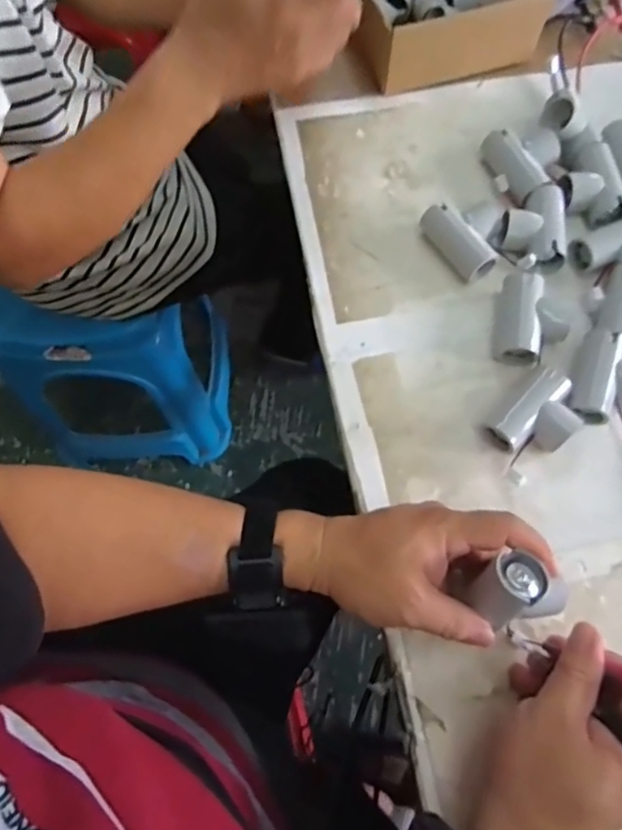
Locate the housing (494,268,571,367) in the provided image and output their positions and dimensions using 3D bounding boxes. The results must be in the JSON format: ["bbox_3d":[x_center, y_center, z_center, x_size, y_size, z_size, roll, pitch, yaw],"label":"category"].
[{"bbox_3d":[0.189,-0.080,0.476,0.059,0.031,0.079,18,71,6],"label":"housing"}]

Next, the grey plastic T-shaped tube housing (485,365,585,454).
[{"bbox_3d":[0.182,0.003,0.447,0.053,0.028,0.073,41,75,13],"label":"grey plastic T-shaped tube housing"}]

